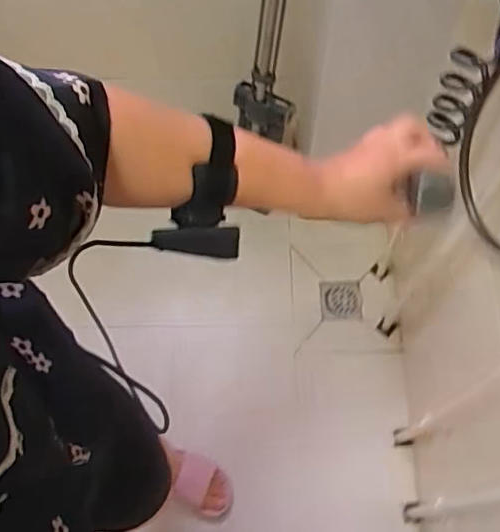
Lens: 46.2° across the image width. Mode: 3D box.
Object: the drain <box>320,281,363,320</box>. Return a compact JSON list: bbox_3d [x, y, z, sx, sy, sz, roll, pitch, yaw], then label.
[{"bbox_3d":[0.235,0.089,1.514,0.104,0.011,0.102,0,65,0],"label":"drain"}]

